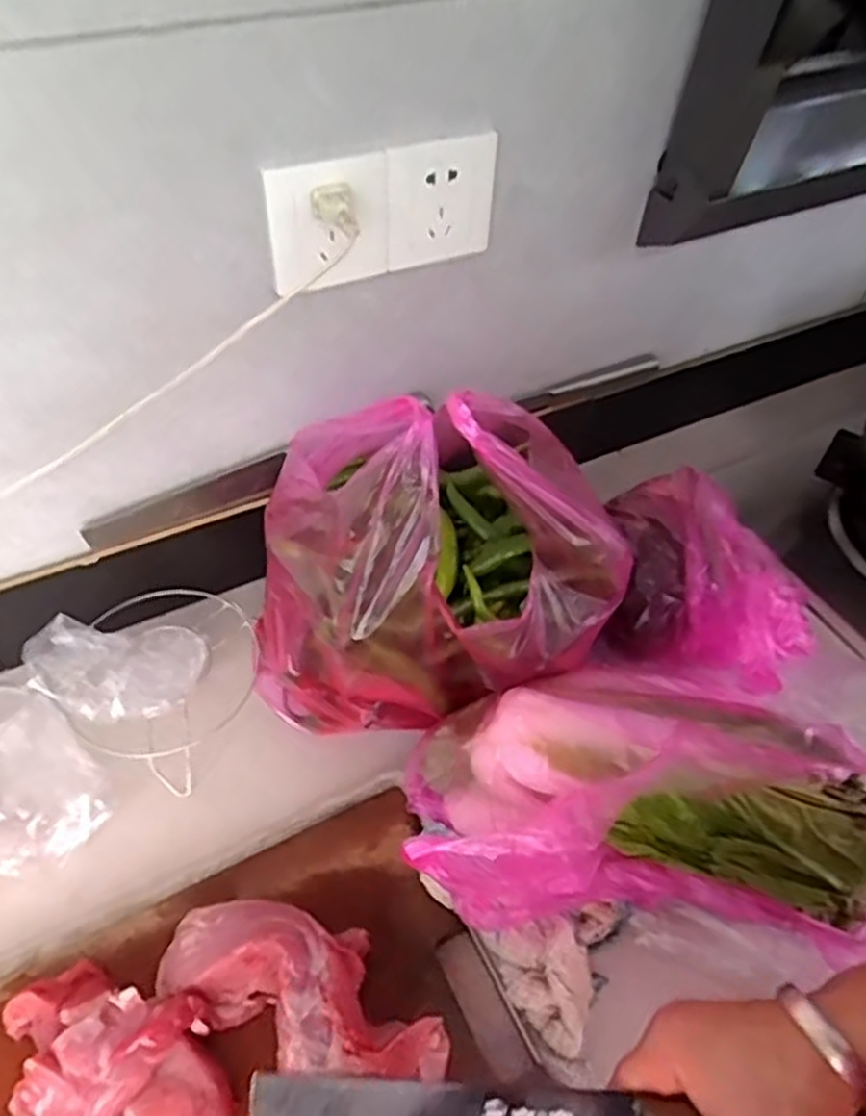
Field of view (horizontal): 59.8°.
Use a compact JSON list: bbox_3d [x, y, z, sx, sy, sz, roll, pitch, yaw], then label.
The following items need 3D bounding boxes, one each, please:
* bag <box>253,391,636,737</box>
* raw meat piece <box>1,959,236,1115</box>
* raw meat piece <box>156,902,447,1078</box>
[{"bbox_3d":[-0.005,-0.005,0.545,0.271,0.226,0.177,-5,50,-5],"label":"bag"},{"bbox_3d":[-0.186,0.287,0.437,0.125,0.035,0.099,-7,50,-7],"label":"raw meat piece"},{"bbox_3d":[-0.077,0.258,0.456,0.176,0.032,0.078,10,50,8],"label":"raw meat piece"}]

